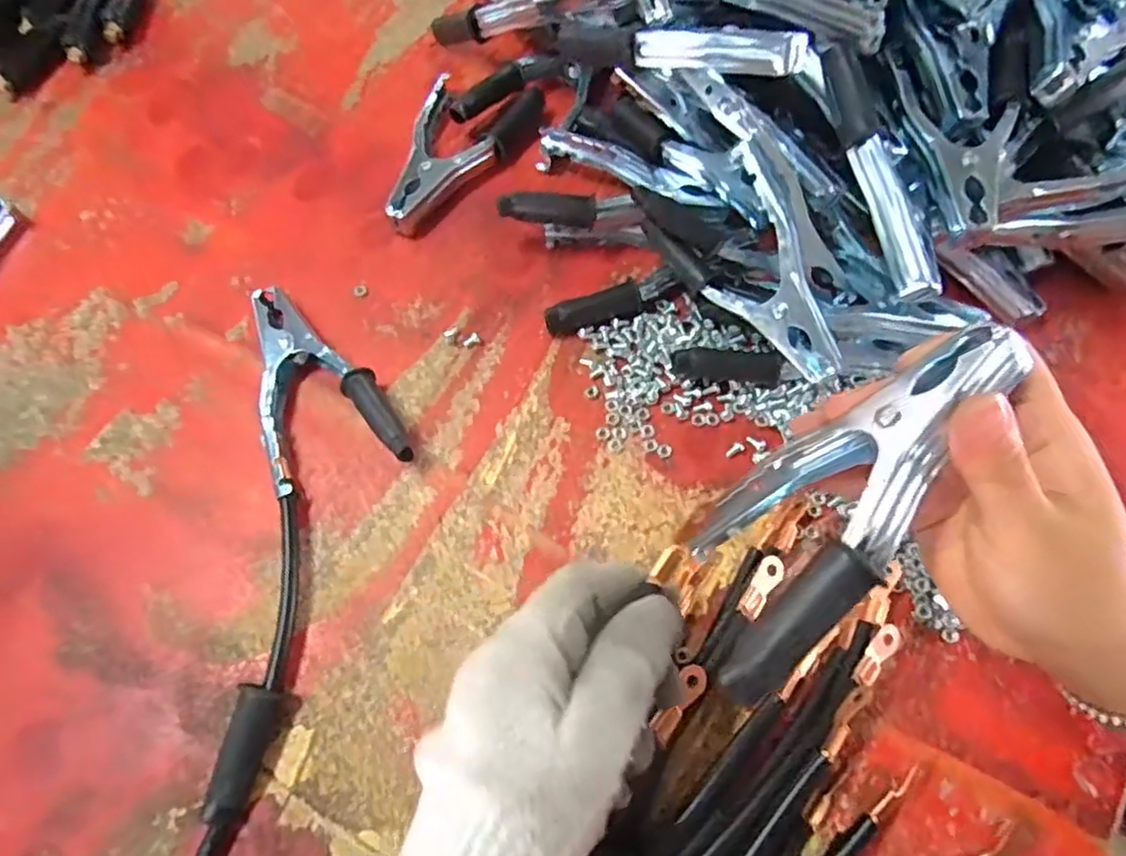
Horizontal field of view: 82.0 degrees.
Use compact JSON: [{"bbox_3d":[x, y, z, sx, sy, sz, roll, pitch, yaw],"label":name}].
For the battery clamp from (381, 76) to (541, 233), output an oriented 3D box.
[{"bbox_3d":[-0.079,-0.195,0.456,0.076,0.022,0.140,23,70,10],"label":"battery clamp"}]

